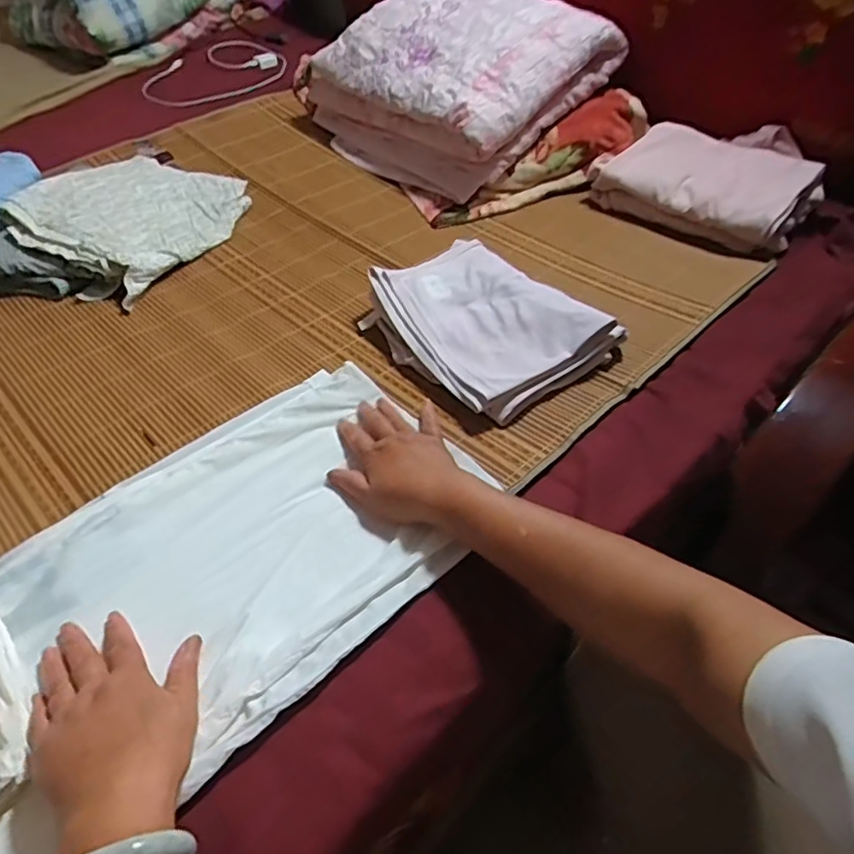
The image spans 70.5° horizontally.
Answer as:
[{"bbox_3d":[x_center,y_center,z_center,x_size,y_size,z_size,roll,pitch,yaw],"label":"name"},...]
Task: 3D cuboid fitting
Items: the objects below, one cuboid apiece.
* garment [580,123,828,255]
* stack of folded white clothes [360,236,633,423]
[{"bbox_3d":[0.437,-0.394,0.936,0.210,0.108,0.313,-36,58,-28],"label":"garment"},{"bbox_3d":[0.063,-0.132,0.727,0.202,0.068,0.275,-29,55,-24],"label":"stack of folded white clothes"}]

